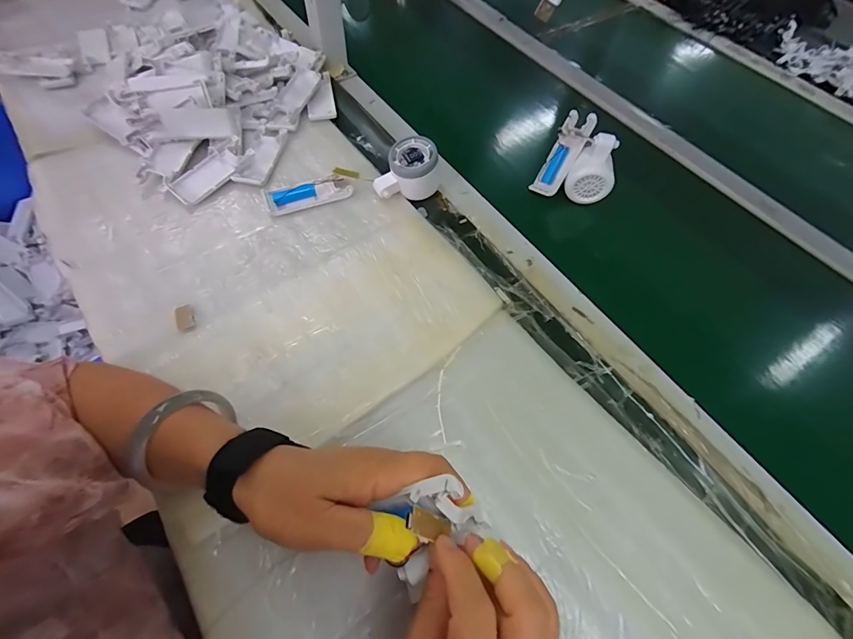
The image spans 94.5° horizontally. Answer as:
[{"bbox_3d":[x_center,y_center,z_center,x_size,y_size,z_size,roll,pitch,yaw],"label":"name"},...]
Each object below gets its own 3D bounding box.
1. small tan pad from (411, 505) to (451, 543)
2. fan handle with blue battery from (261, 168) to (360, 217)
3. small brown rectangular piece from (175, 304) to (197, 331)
[{"bbox_3d":[0.003,0.117,0.223,0.026,0.004,0.014,34,37,-17],"label":"small tan pad"},{"bbox_3d":[-0.139,-0.159,0.477,0.112,0.023,0.034,-18,63,-13],"label":"fan handle with blue battery"},{"bbox_3d":[-0.236,-0.001,0.387,0.015,0.005,0.029,-24,64,-16],"label":"small brown rectangular piece"}]

